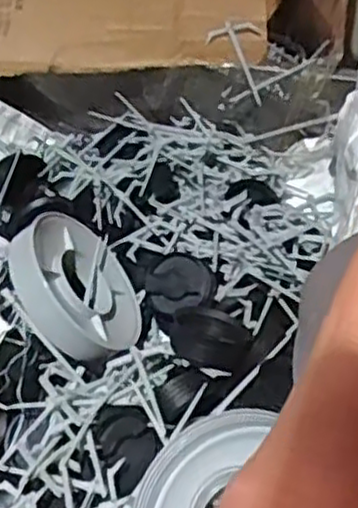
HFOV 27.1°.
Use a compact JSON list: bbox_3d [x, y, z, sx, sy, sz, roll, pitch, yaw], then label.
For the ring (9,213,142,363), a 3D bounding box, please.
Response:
[{"bbox_3d":[-0.101,0.032,0.741,0.150,0.031,0.155,42,29,-30],"label":"ring"}]

